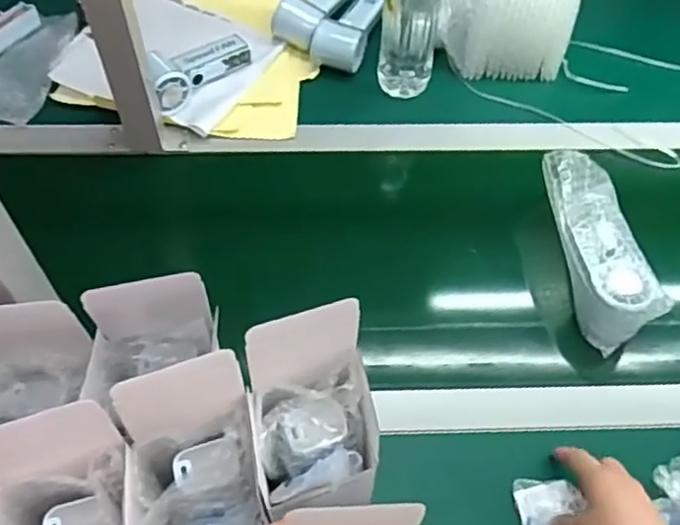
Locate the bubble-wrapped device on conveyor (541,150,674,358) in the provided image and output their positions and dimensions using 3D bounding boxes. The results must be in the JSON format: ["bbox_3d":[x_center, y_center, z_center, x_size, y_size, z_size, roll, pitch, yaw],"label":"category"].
[{"bbox_3d":[0.259,-0.021,0.664,0.073,0.066,0.202,-3,57,-4],"label":"bubble-wrapped device on conveyor"}]

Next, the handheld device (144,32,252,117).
[{"bbox_3d":[-0.176,-0.240,0.798,0.054,0.047,0.149,37,63,20],"label":"handheld device"}]

